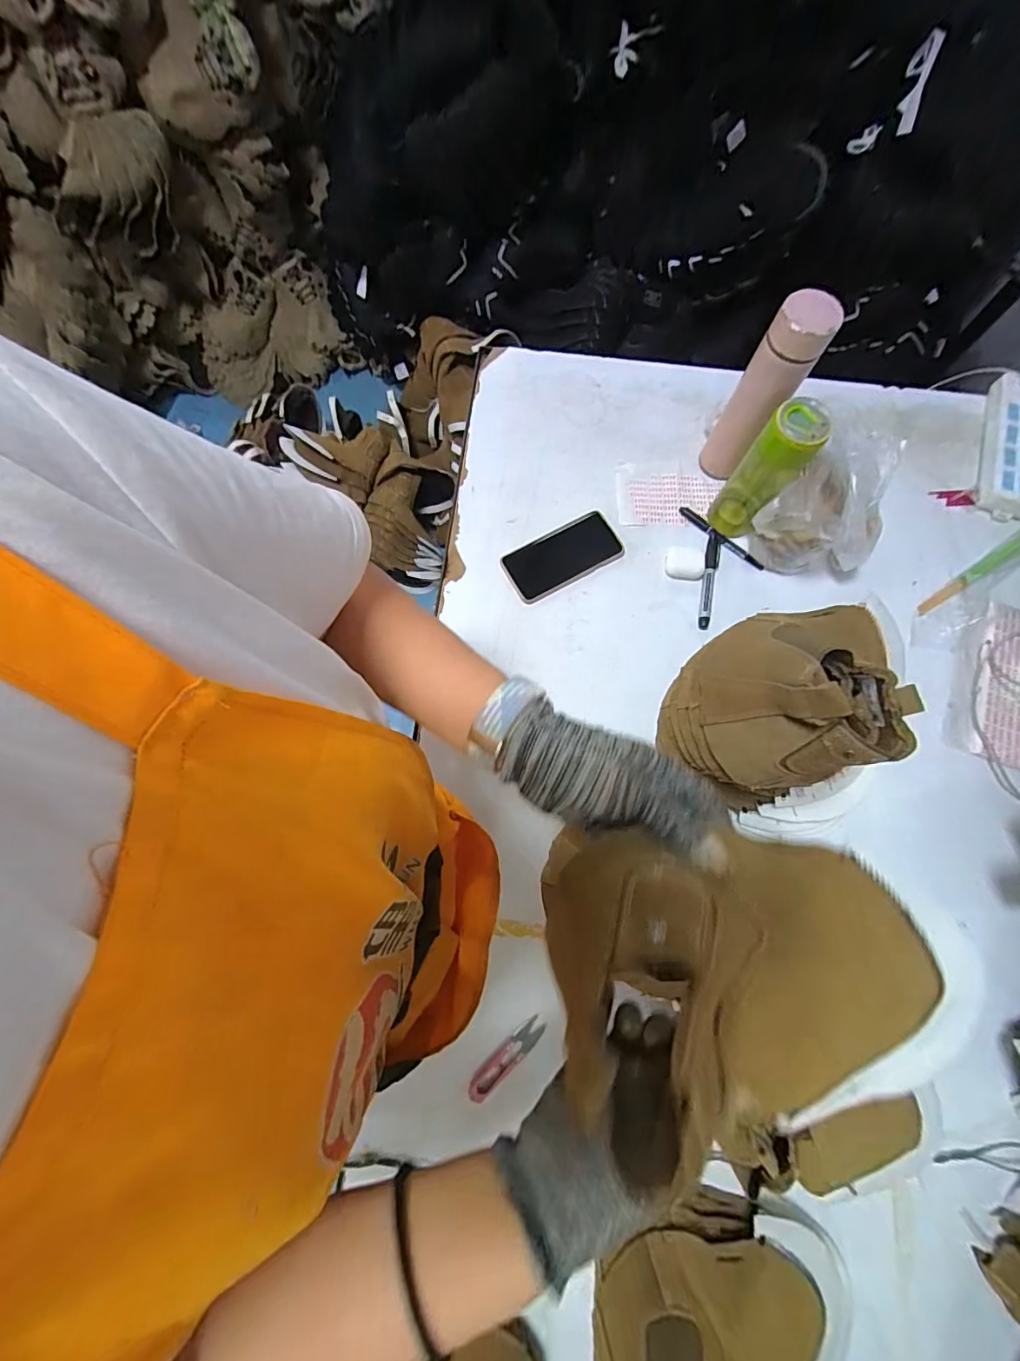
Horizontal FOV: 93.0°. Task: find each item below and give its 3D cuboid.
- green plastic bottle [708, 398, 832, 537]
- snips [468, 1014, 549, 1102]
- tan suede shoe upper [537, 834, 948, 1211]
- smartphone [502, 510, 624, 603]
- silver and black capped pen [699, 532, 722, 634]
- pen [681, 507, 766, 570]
[{"bbox_3d":[0.316,-0.257,0.608,0.067,0.189,0.051,36,77,8],"label":"green plastic bottle"},{"bbox_3d":[-0.004,0.410,0.524,0.099,0.006,0.024,-39,79,-10],"label":"snips"},{"bbox_3d":[0.133,0.159,0.247,0.210,0.138,0.150,14,75,3],"label":"tan suede shoe upper"},{"bbox_3d":[0.073,-0.175,0.680,0.163,0.009,0.082,-30,77,-8],"label":"smartphone"},{"bbox_3d":[0.275,-0.139,0.669,0.019,0.010,0.147,13,75,3],"label":"silver and black capped pen"},{"bbox_3d":[0.300,-0.202,0.690,0.141,0.008,0.017,44,78,10],"label":"pen"}]

